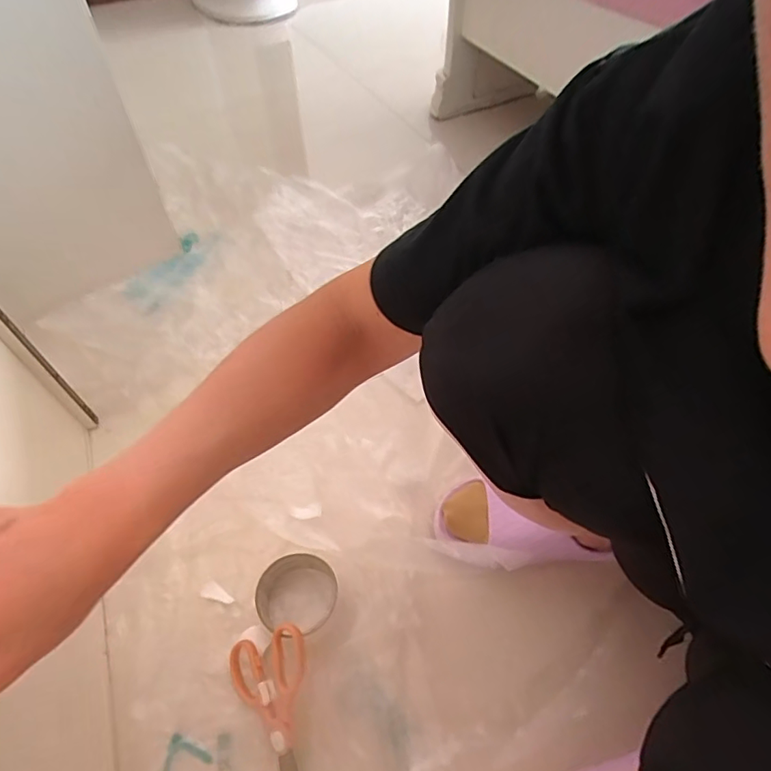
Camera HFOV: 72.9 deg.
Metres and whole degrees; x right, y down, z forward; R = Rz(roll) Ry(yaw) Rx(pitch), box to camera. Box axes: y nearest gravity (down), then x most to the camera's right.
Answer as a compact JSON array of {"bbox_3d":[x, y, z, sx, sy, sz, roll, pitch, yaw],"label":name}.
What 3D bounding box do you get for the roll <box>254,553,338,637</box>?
[{"bbox_3d":[-0.087,0.200,0.501,0.078,0.028,0.075,-1,57,1],"label":"roll"}]

